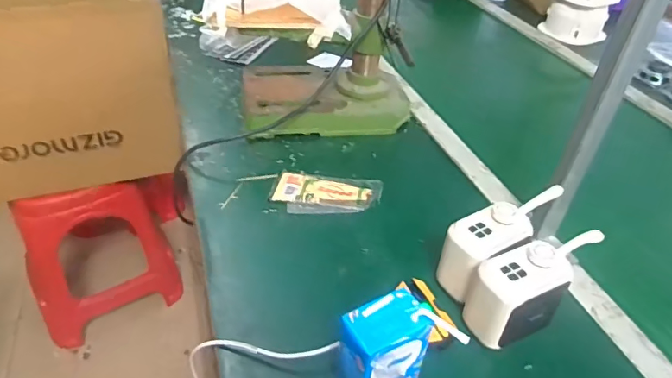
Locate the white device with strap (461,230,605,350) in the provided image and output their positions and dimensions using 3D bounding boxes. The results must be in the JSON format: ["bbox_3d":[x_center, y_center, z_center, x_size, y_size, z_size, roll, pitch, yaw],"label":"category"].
[{"bbox_3d":[0.200,0.099,0.488,0.138,0.095,0.054,-14,42,-20],"label":"white device with strap"}]

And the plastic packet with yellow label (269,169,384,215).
[{"bbox_3d":[-0.013,0.006,0.667,0.144,0.007,0.084,6,39,3],"label":"plastic packet with yellow label"}]

